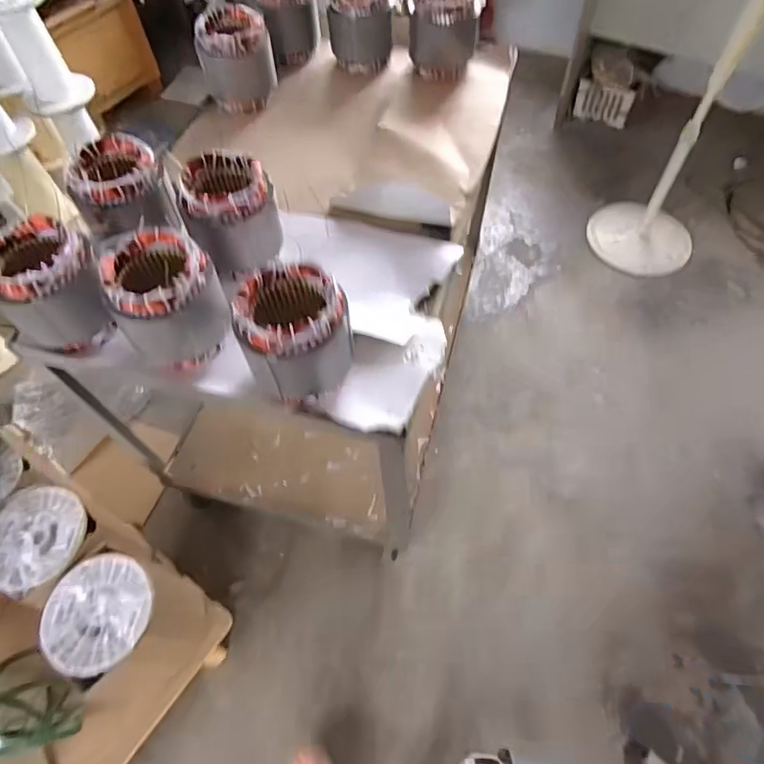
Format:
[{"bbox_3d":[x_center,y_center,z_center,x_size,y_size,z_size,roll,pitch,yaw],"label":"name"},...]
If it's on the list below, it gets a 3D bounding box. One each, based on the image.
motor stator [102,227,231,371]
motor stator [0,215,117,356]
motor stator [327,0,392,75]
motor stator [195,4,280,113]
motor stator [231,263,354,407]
[{"bbox_3d":[-0.318,-0.129,0.776,0.141,0.178,0.139,-24,60,-13],"label":"motor stator"},{"bbox_3d":[-0.504,-0.146,0.802,0.132,0.166,0.133,-11,58,-5],"label":"motor stator"},{"bbox_3d":[-0.053,-0.881,1.259,0.145,0.175,0.167,-1,57,1],"label":"motor stator"},{"bbox_3d":[-0.326,-0.734,1.173,0.154,0.163,0.154,-7,57,-3],"label":"motor stator"},{"bbox_3d":[-0.127,-0.068,0.742,0.140,0.159,0.130,-24,60,-13],"label":"motor stator"}]

